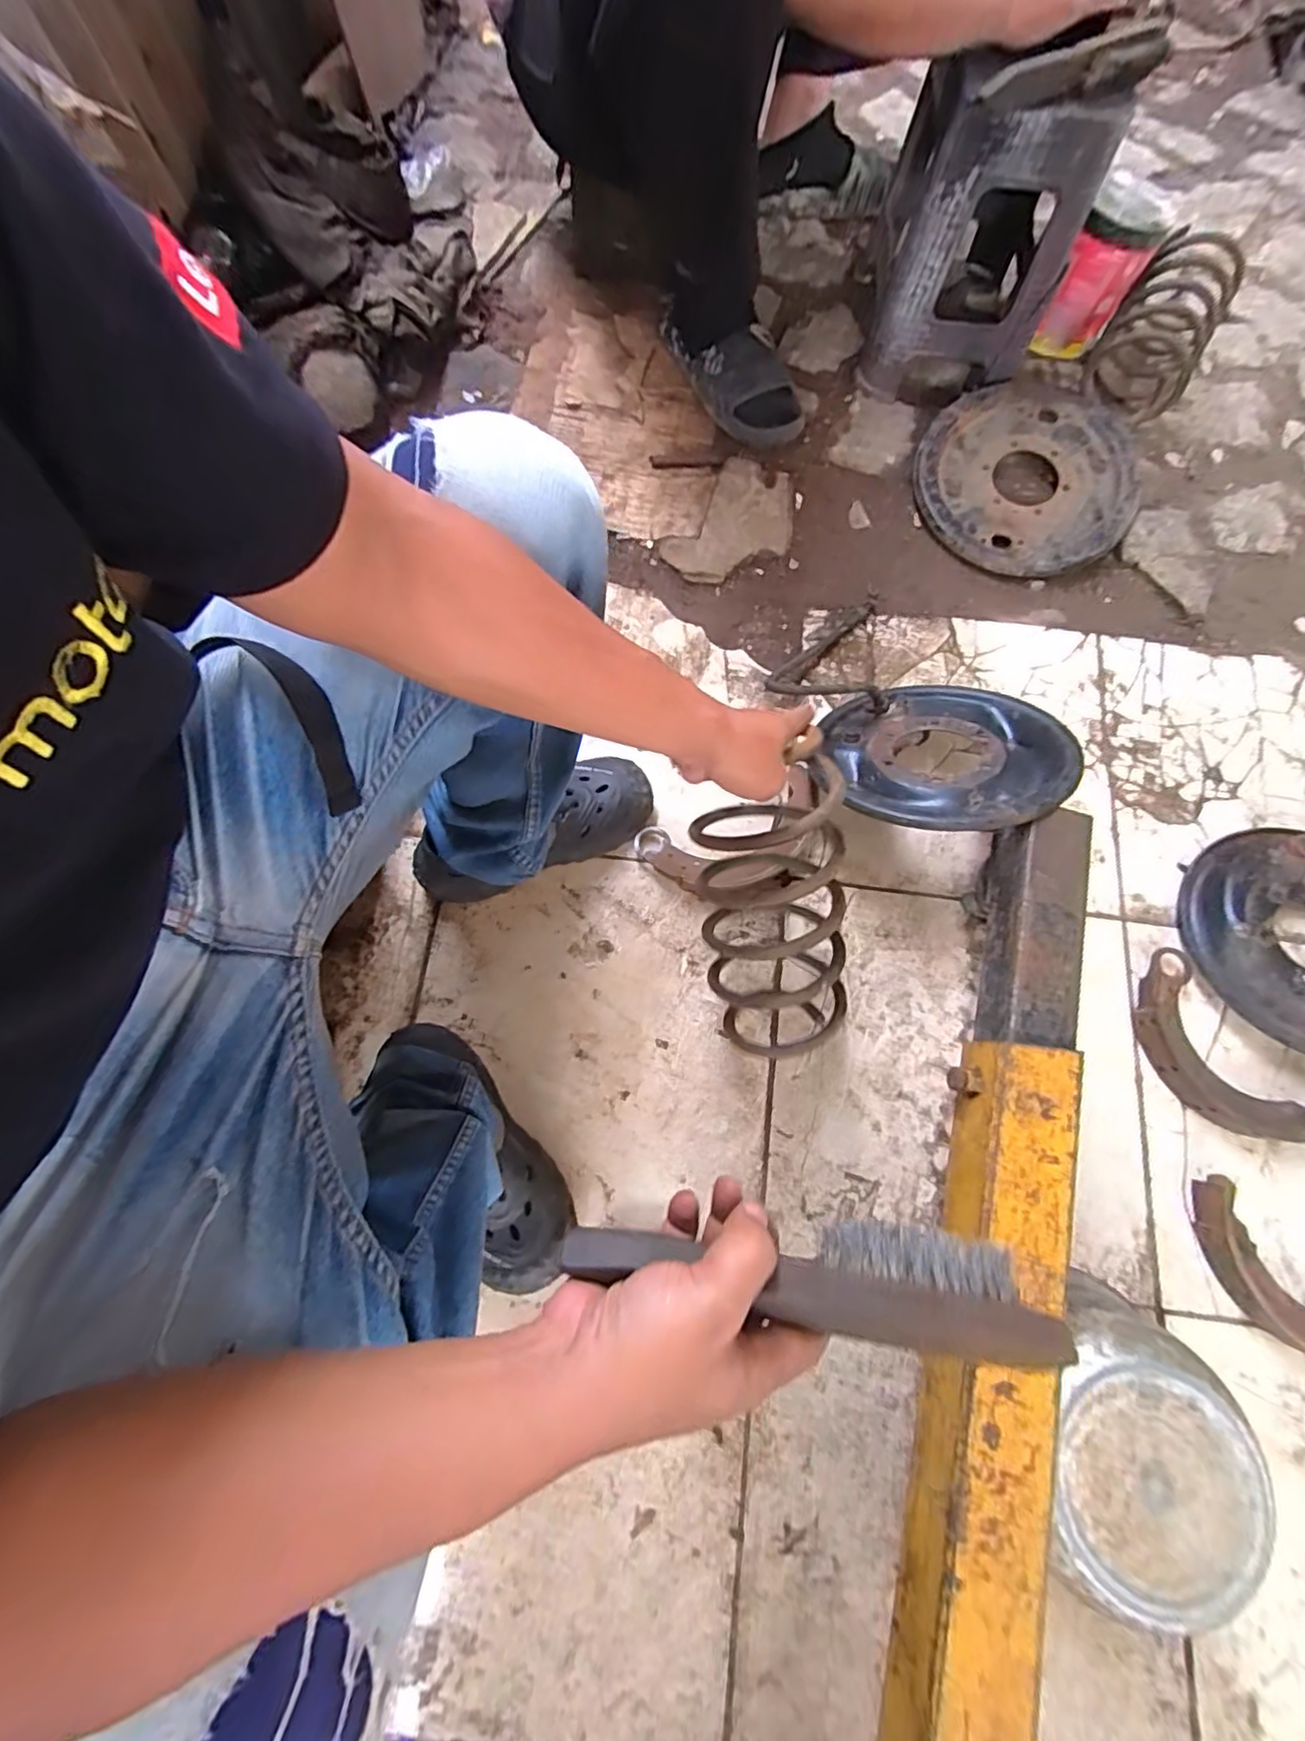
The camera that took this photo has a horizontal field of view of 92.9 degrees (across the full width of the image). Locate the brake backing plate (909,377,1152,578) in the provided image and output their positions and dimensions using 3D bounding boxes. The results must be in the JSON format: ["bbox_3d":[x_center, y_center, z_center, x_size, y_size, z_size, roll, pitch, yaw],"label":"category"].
[{"bbox_3d":[0.535,-0.564,0.891,0.295,0.052,0.294,0,73,0],"label":"brake backing plate"}]

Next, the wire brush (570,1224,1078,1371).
[{"bbox_3d":[0.072,0.186,0.282,0.222,0.036,0.044,10,74,-3],"label":"wire brush"}]

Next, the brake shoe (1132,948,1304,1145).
[{"bbox_3d":[0.622,0.205,0.683,0.121,0.037,0.224,-33,76,-9],"label":"brake shoe"}]

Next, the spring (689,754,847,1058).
[{"bbox_3d":[0.115,0.040,0.585,0.137,0.123,0.271,-5,117,-1],"label":"spring"}]

